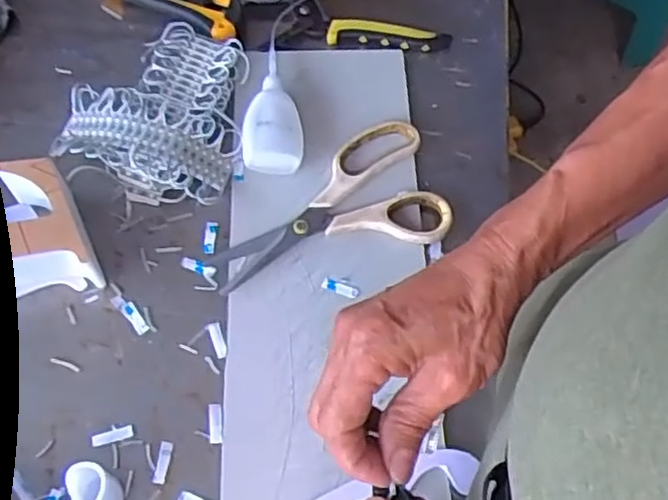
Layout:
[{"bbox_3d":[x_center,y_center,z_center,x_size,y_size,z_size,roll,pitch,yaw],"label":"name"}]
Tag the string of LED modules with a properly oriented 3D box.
[{"bbox_3d":[-0.135,-0.112,0.543,0.126,0.036,0.151,7,64,2],"label":"string of LED modules"}]

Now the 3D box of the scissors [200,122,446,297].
[{"bbox_3d":[-0.009,-0.036,0.520,0.170,0.013,0.101,-14,65,-8],"label":"scissors"}]

